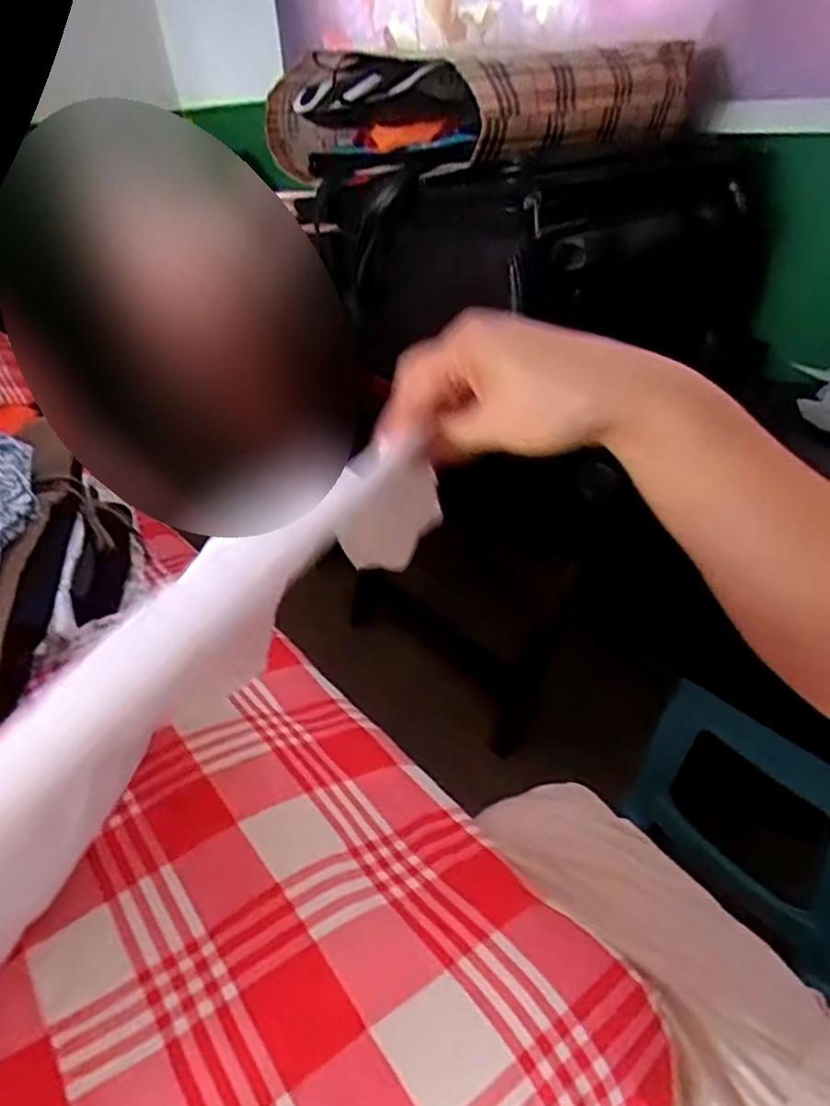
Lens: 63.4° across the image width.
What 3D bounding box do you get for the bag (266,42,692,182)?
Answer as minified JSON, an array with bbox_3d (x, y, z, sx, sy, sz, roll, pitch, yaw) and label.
[{"bbox_3d":[0.050,-0.537,0.807,0.318,0.107,0.502,-25,39,-25],"label":"bag"}]

